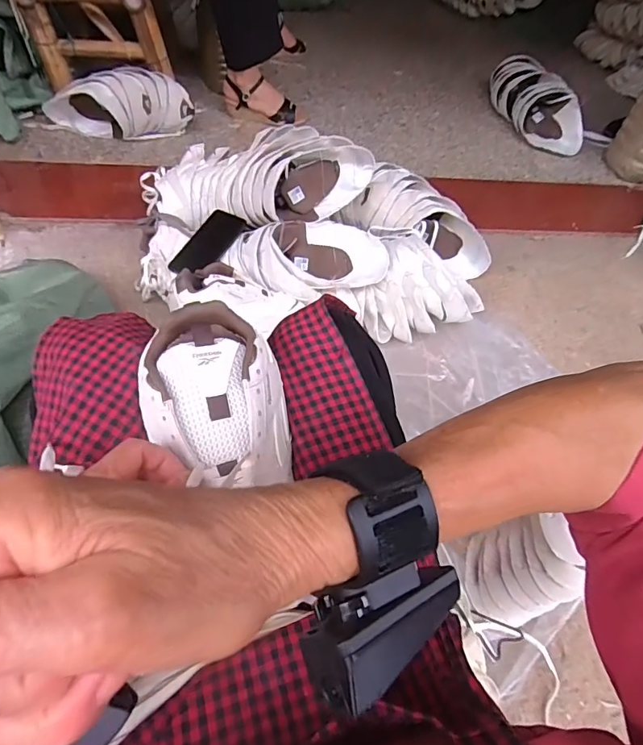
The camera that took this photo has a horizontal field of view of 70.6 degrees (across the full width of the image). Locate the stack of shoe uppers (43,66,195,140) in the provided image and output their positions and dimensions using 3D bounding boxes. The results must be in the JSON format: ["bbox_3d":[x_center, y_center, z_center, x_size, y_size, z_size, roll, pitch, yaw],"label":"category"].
[{"bbox_3d":[-0.500,-0.653,1.115,0.349,0.140,0.121,-9,56,-13],"label":"stack of shoe uppers"}]

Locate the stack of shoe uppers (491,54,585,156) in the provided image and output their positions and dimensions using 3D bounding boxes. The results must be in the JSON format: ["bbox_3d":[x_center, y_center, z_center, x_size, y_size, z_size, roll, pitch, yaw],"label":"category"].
[{"bbox_3d":[0.638,-0.815,1.372,0.123,0.128,0.389,-17,59,-17],"label":"stack of shoe uppers"}]

